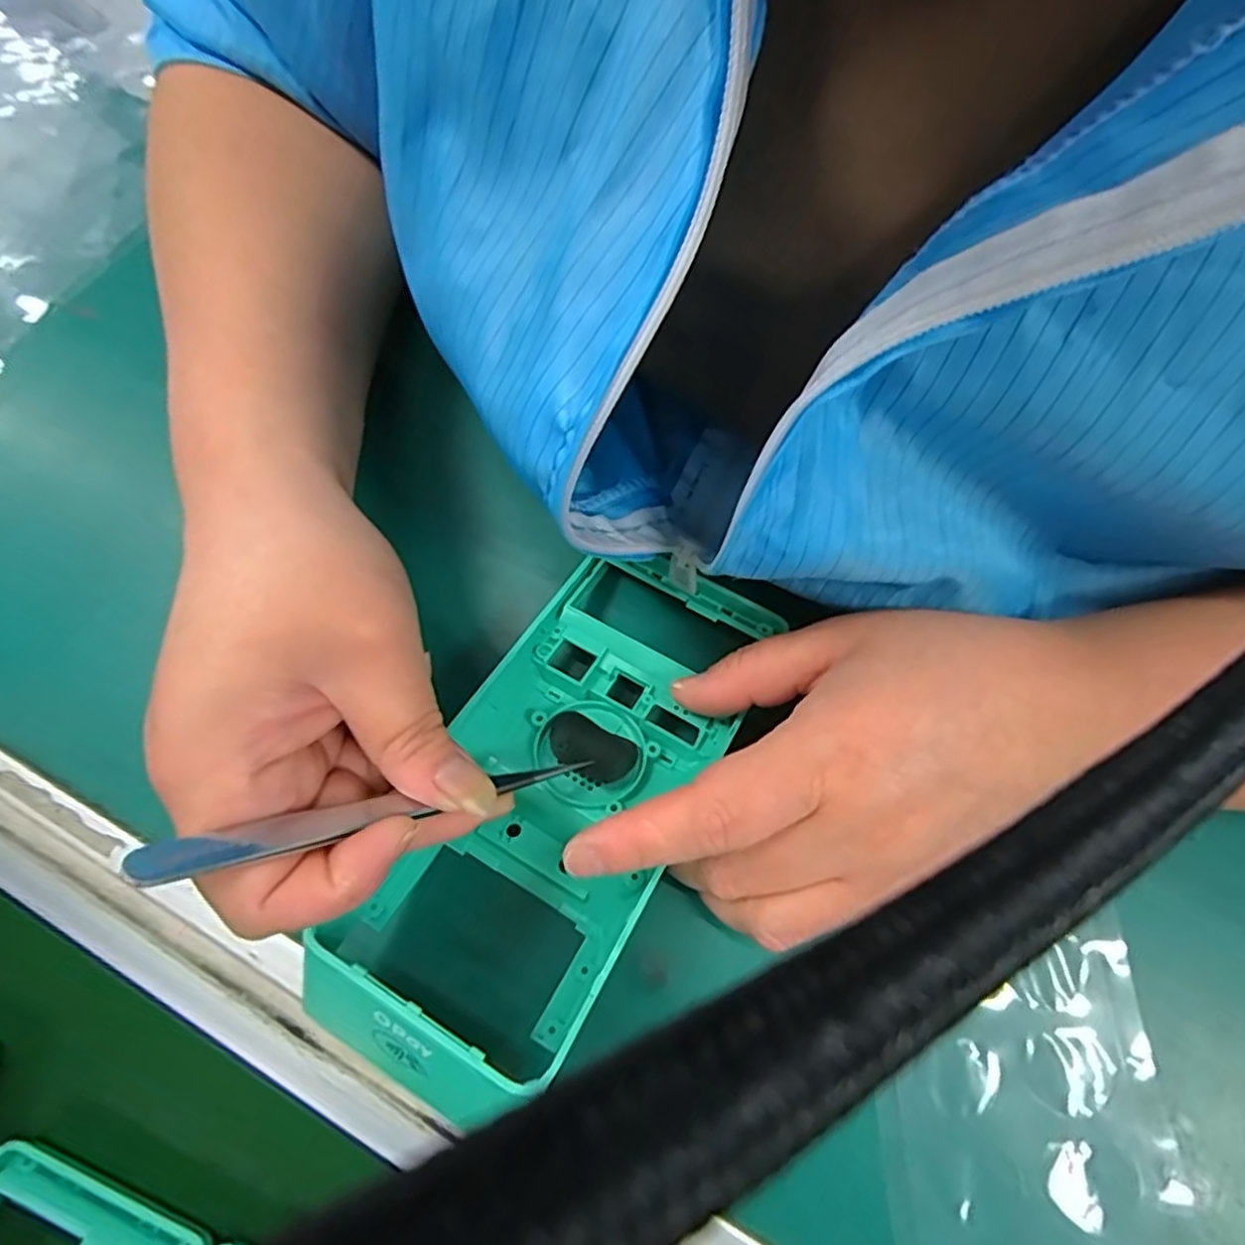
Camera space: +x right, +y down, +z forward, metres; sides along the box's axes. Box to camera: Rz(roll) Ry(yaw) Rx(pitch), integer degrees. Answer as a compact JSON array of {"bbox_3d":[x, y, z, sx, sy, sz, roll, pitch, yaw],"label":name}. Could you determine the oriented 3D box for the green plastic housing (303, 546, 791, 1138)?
[{"bbox_3d":[-0.017,0.055,0.235,0.079,0.045,0.184,23,62,10],"label":"green plastic housing"}]

